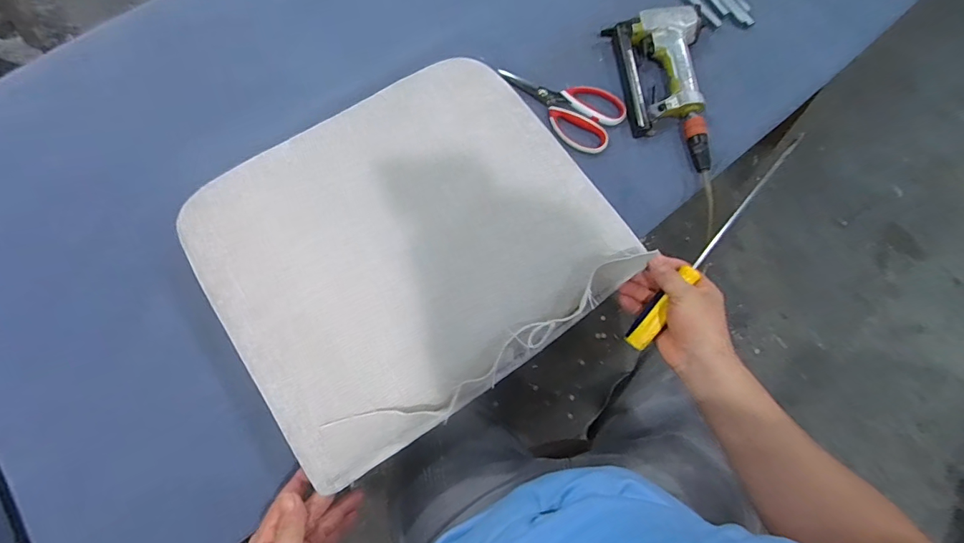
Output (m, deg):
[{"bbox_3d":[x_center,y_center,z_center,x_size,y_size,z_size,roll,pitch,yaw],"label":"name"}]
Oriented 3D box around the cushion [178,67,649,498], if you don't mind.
[{"bbox_3d":[-0.081,-0.039,0.493,0.421,0.038,0.365,-34,75,-11],"label":"cushion"}]

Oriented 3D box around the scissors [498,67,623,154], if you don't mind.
[{"bbox_3d":[0.126,-0.244,0.628,0.101,0.024,0.170,-41,77,-13],"label":"scissors"}]

